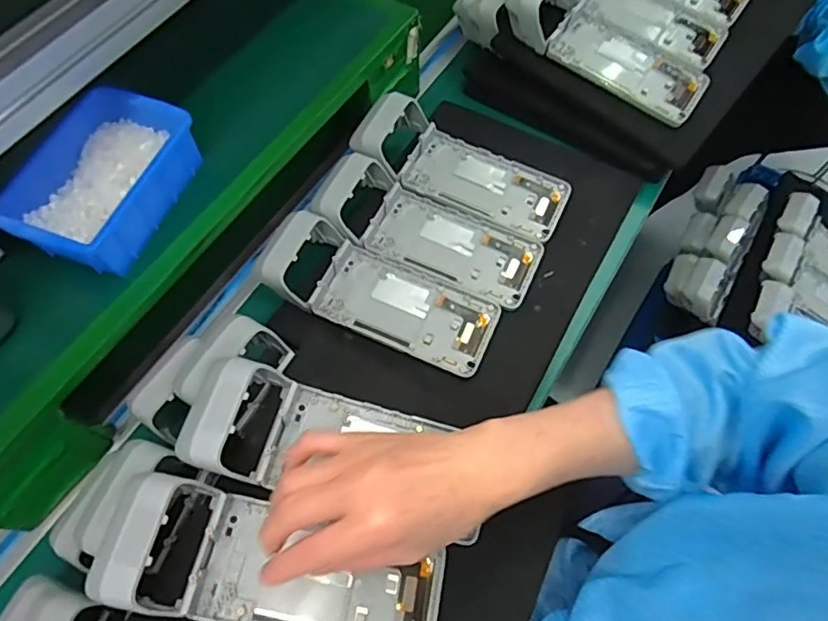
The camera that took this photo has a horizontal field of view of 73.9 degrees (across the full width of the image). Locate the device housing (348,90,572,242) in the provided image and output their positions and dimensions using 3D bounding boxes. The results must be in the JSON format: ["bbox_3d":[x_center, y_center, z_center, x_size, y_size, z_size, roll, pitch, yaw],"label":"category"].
[{"bbox_3d":[0.052,-0.155,0.575,0.222,0.056,0.082,21,65,10],"label":"device housing"}]

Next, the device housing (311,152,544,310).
[{"bbox_3d":[0.017,-0.084,0.547,0.218,0.048,0.082,22,65,11],"label":"device housing"}]

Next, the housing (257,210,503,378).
[{"bbox_3d":[-0.029,-0.019,0.518,0.219,0.050,0.084,21,65,10],"label":"housing"}]

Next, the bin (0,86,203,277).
[{"bbox_3d":[-0.260,-0.106,0.455,0.113,0.058,0.150,22,65,11],"label":"bin"}]

